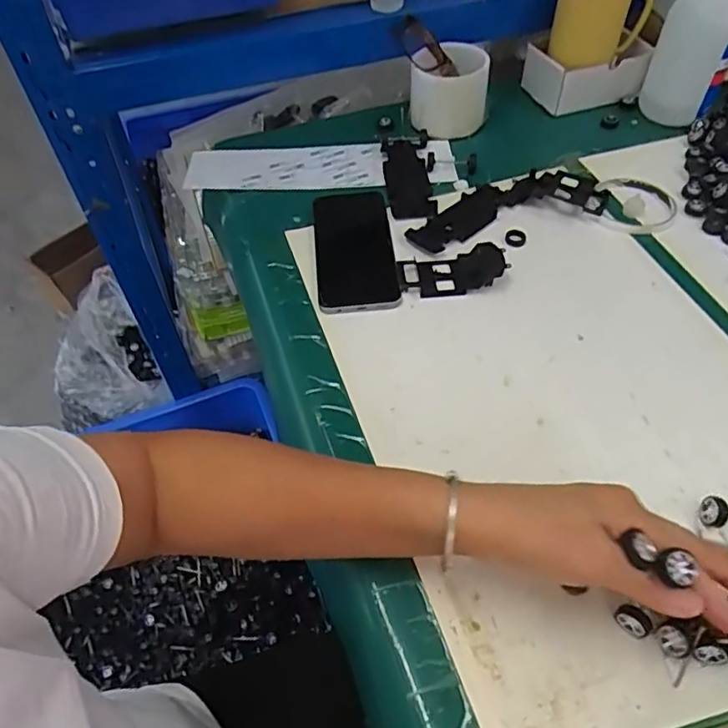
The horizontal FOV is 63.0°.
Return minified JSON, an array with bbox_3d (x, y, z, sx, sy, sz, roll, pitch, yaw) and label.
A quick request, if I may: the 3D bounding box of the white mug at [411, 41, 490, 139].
[{"bbox_3d":[0.098,-0.320,0.686,0.087,0.082,0.093,4,52,6],"label":"white mug"}]

